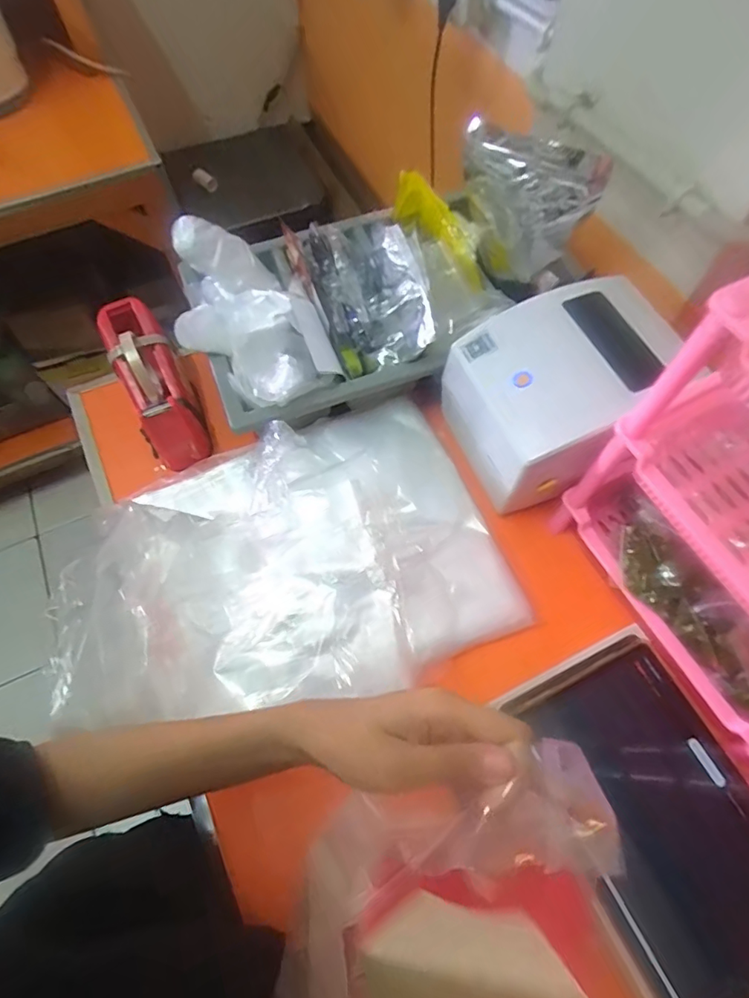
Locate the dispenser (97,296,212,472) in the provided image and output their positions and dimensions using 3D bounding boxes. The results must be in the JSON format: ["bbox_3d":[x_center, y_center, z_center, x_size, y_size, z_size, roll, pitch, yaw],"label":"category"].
[{"bbox_3d":[-0.268,-0.140,0.610,0.066,0.087,0.212,-25,85,-12],"label":"dispenser"}]

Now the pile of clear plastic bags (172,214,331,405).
[{"bbox_3d":[-0.161,-0.212,0.588,0.128,0.080,0.250,-22,66,-10],"label":"pile of clear plastic bags"}]

